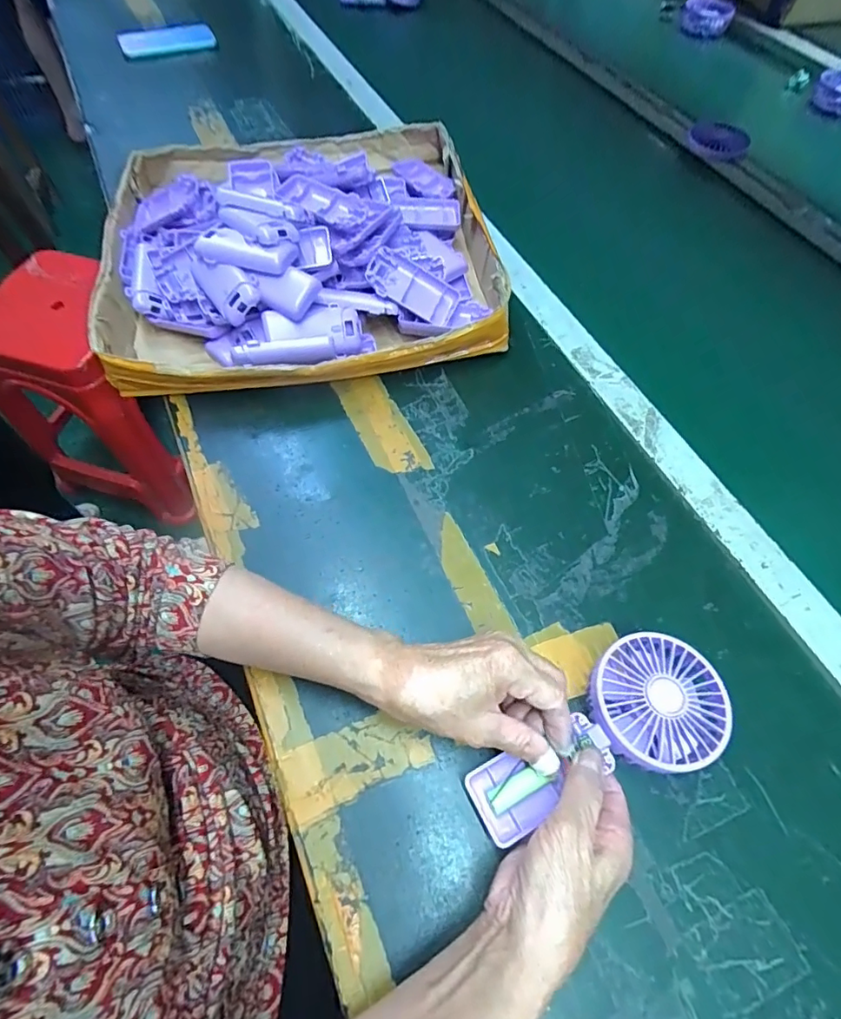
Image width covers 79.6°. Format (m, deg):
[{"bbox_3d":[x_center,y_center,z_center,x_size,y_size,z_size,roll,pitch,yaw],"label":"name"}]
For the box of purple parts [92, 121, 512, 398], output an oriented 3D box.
[{"bbox_3d":[-0.133,-0.304,0.554,0.400,0.092,0.401,-12,62,-8],"label":"box of purple parts"}]

